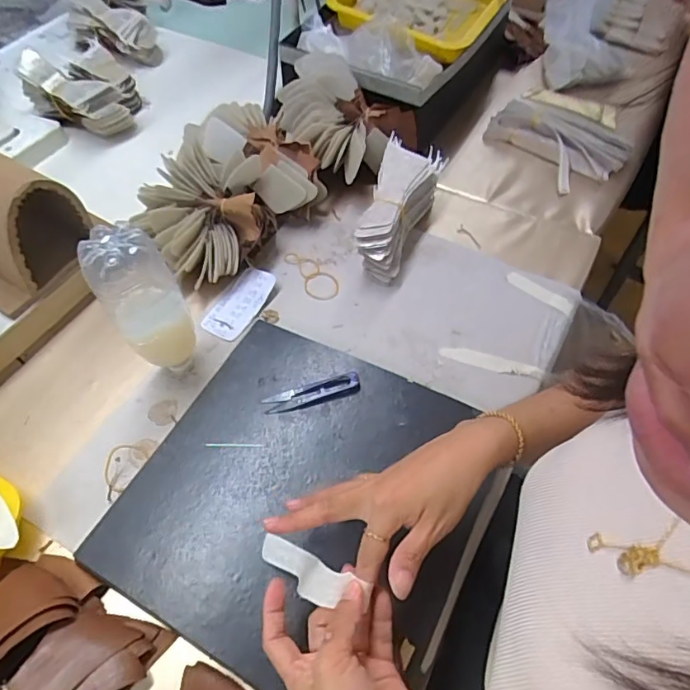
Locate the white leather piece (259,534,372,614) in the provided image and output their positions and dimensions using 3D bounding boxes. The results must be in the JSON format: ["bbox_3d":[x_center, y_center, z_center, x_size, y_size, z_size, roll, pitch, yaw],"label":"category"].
[{"bbox_3d":[-0.032,0.178,0.411,0.029,0.128,0.020,-46,111,-27],"label":"white leather piece"}]

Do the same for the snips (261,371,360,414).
[{"bbox_3d":[-0.034,0.050,0.547,0.099,0.011,0.026,-14,57,-8],"label":"snips"}]

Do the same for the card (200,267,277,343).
[{"bbox_3d":[-0.129,-0.052,0.646,0.053,0.007,0.104,29,69,20],"label":"card"}]

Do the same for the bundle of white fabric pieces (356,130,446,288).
[{"bbox_3d":[0.066,-0.175,0.683,0.077,0.072,0.197,16,59,12],"label":"bundle of white fabric pieces"}]

